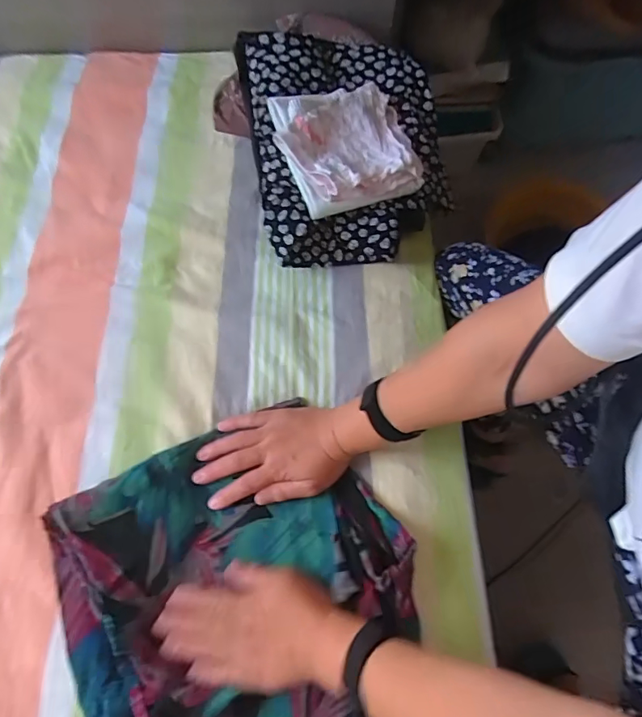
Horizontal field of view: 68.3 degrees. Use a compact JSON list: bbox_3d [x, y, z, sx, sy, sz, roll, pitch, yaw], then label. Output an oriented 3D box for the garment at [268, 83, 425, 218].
[{"bbox_3d":[0.034,-0.278,0.600,0.164,0.041,0.178,-17,70,-7],"label":"garment"}]

